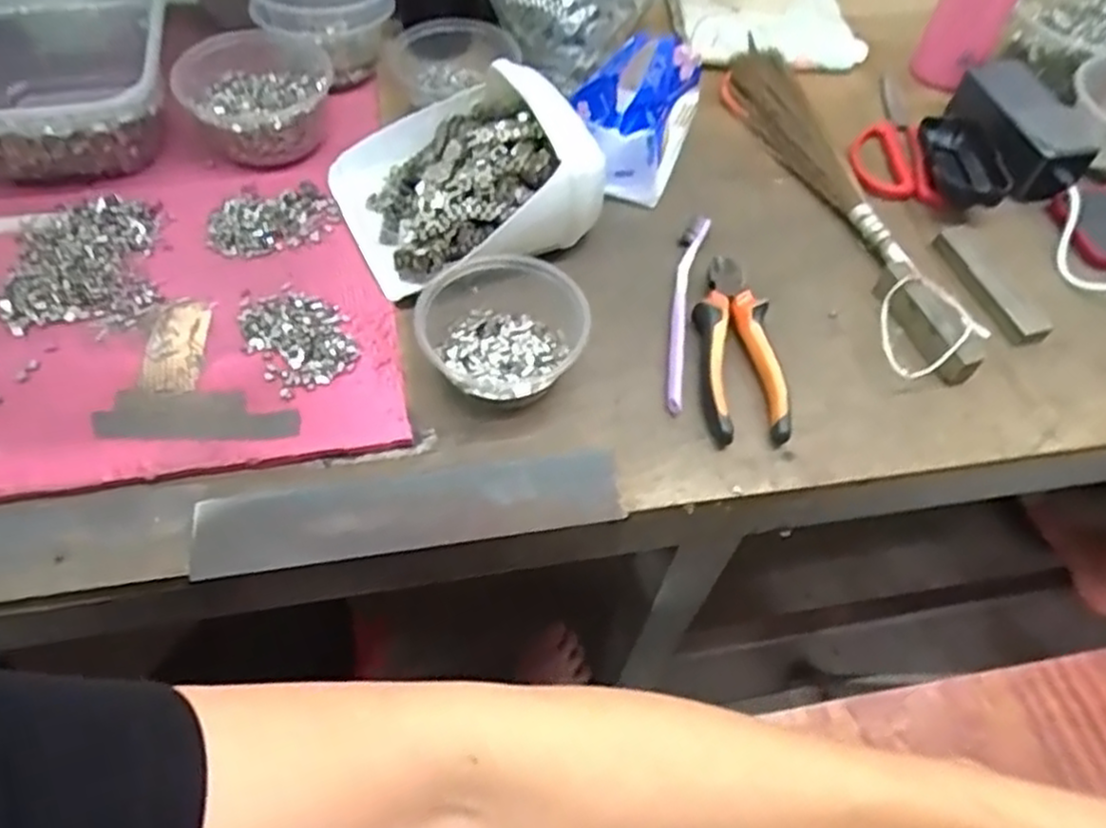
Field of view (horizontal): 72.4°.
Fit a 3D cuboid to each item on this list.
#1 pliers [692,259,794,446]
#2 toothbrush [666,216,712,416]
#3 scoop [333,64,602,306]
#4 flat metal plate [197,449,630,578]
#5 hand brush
[{"bbox_3d":[0.126,-0.047,0.522,0.053,0.025,0.147,0,56,-3],"label":"pliers"},{"bbox_3d":[0.094,-0.077,0.544,0.018,0.015,0.179,11,56,5],"label":"toothbrush"},{"bbox_3d":[-0.067,-0.180,0.554,0.169,0.070,0.155,-23,60,-17],"label":"scoop"},{"bbox_3d":[-0.084,0.056,0.451,0.247,0.007,0.050,-7,52,-8],"label":"flat metal plate"},{"bbox_3d":[0.227,-0.189,0.621,0.064,0.031,0.388,-10,57,-9],"label":"hand brush"}]

